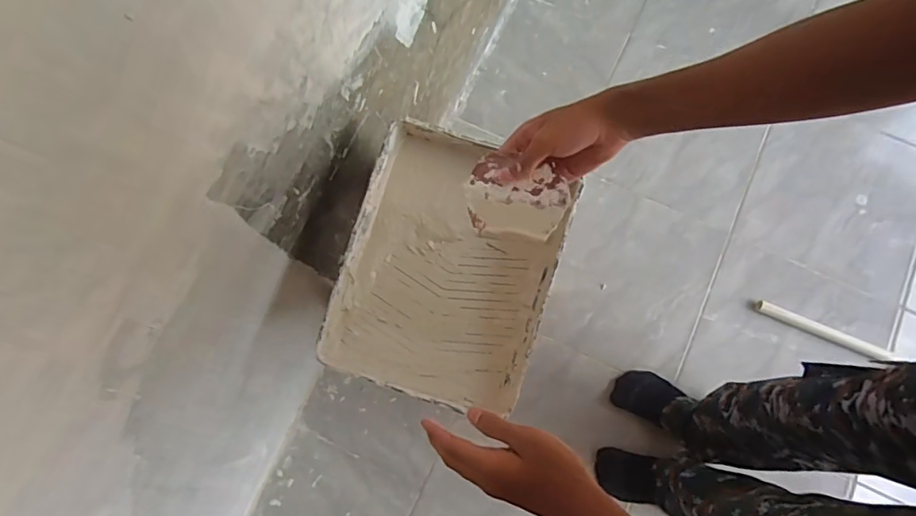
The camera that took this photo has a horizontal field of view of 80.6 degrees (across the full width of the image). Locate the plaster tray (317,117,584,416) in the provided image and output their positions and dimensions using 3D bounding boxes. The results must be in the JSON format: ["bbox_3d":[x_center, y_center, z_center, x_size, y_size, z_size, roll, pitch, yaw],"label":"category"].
[{"bbox_3d":[-0.013,0.015,0.744,0.280,0.062,0.351,18,84,4],"label":"plaster tray"}]

